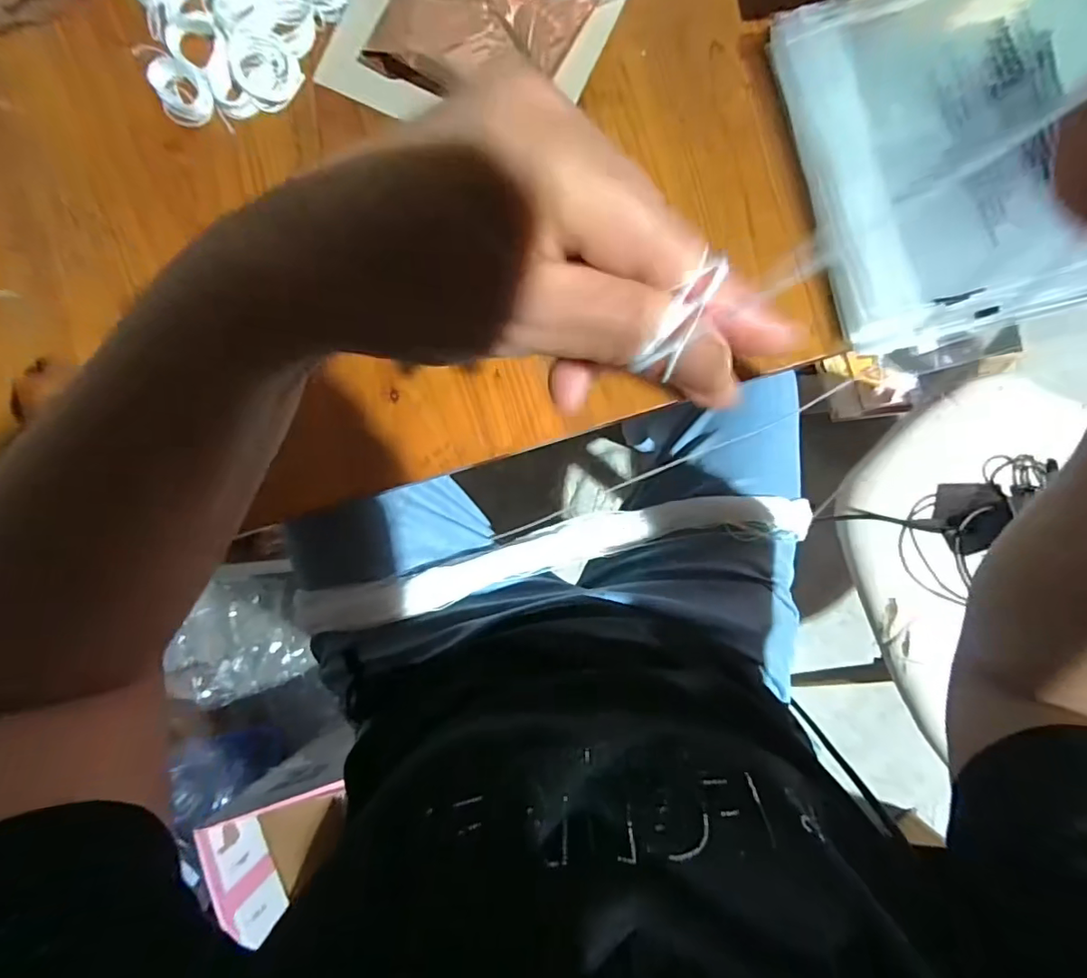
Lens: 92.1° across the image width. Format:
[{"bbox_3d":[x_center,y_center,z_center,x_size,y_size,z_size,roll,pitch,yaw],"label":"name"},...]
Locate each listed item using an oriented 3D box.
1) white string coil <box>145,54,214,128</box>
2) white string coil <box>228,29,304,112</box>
[{"bbox_3d":[-0.228,-0.253,0.331,0.031,0.007,0.046,-24,85,0],"label":"white string coil"},{"bbox_3d":[-0.177,-0.265,0.331,0.040,0.013,0.037,0,85,2],"label":"white string coil"}]

